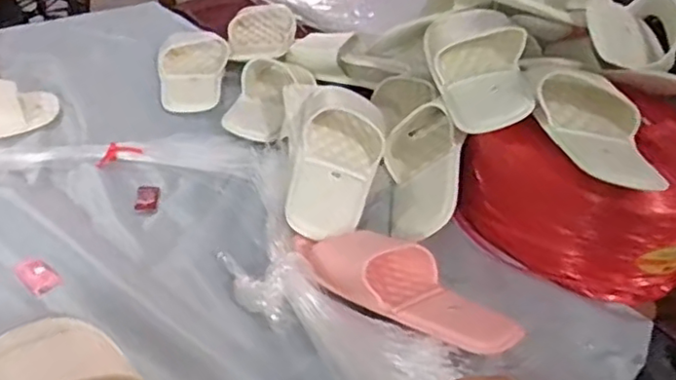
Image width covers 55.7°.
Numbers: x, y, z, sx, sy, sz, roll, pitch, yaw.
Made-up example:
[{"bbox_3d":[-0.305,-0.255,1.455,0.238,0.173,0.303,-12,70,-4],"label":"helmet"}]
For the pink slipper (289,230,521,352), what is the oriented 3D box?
[{"bbox_3d":[0.063,0.091,0.609,0.228,0.049,0.110,28,41,24],"label":"pink slipper"}]

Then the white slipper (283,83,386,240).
[{"bbox_3d":[-0.003,-0.047,0.741,0.115,0.064,0.240,3,37,-6],"label":"white slipper"}]

